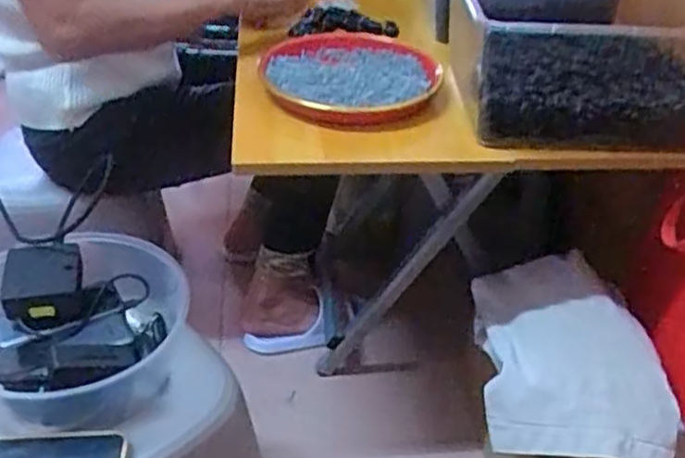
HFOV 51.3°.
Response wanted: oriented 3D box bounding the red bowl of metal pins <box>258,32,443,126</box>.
[{"bbox_3d":[0.011,-0.198,0.895,0.223,0.036,0.246,8,36,9],"label":"red bowl of metal pins"}]

